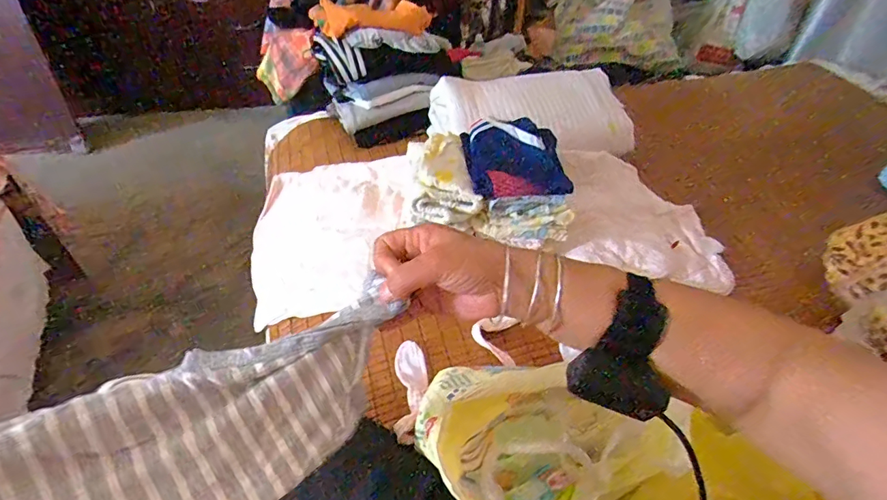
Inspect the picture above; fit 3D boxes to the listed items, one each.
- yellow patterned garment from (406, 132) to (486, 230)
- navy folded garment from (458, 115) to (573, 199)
[{"bbox_3d":[-0.009,-0.136,0.785,0.110,0.081,0.220,-6,46,-10],"label":"yellow patterned garment"},{"bbox_3d":[0.119,-0.167,0.797,0.159,0.034,0.202,-4,46,-8],"label":"navy folded garment"}]

